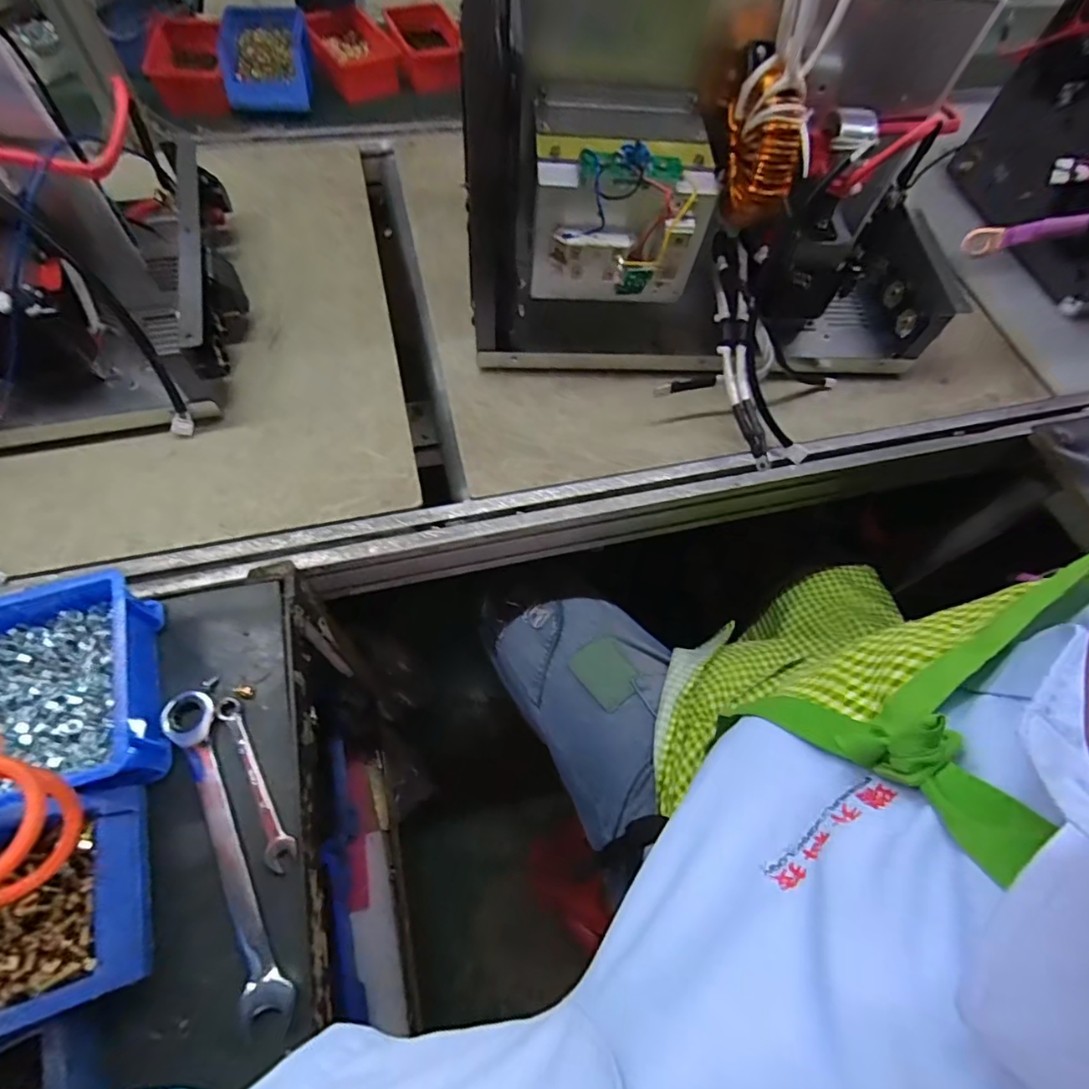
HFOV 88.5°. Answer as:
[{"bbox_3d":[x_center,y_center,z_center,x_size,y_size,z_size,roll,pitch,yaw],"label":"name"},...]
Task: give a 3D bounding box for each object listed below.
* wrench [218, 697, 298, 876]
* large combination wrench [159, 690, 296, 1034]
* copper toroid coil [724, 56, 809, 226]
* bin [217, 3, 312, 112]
[{"bbox_3d":[-0.210,0.170,0.406,0.020,0.007,0.128,-27,69,-17],"label":"wrench"},{"bbox_3d":[-0.220,0.205,0.382,0.032,0.019,0.221,-23,68,-15],"label":"large combination wrench"},{"bbox_3d":[0.192,-0.345,0.489,0.047,0.098,0.082,0,63,-4],"label":"copper toroid coil"},{"bbox_3d":[-0.389,-0.687,0.793,0.119,0.057,0.164,-5,65,-7],"label":"bin"}]

